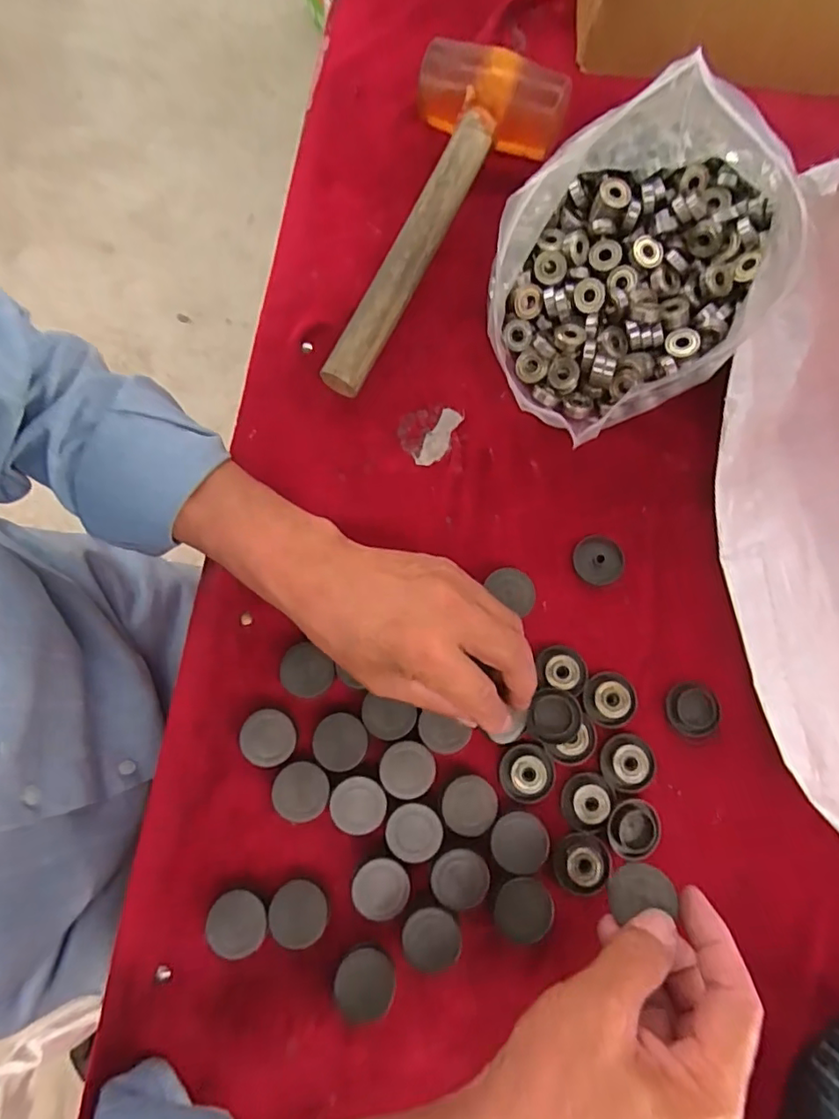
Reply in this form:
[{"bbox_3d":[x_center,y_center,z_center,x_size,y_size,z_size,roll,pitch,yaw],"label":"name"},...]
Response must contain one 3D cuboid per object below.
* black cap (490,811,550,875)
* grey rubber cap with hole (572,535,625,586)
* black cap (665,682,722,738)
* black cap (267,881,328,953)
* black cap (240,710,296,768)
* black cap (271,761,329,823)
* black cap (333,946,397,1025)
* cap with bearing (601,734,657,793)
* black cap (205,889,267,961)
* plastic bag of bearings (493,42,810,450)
[{"bbox_3d":[0.058,0.164,0.332,0.033,0.010,0.031,0,77,0],"label":"black cap"},{"bbox_3d":[0.119,0.000,0.376,0.033,0.008,0.032,0,77,0],"label":"grey rubber cap with hole"},{"bbox_3d":[0.169,0.093,0.351,0.033,0.005,0.031,0,77,0],"label":"black cap"},{"bbox_3d":[-0.068,0.200,0.324,0.032,0.016,0.031,0,77,0],"label":"black cap"},{"bbox_3d":[-0.090,0.108,0.344,0.033,0.019,0.032,0,77,0],"label":"black cap"},{"bbox_3d":[-0.070,0.137,0.337,0.032,0.014,0.033,0,77,0],"label":"black cap"},{"bbox_3d":[-0.030,0.235,0.316,0.032,0.016,0.037,17,78,4],"label":"black cap"},{"bbox_3d":[0.127,0.123,0.345,0.030,0.006,0.032,0,77,0],"label":"cap with bearing"},{"bbox_3d":[-0.101,0.204,0.321,0.032,0.018,0.031,0,77,0],"label":"black cap"},{"bbox_3d":[0.149,-0.202,0.370,0.164,0.113,0.237,28,79,6],"label":"plastic bag of bearings"}]

